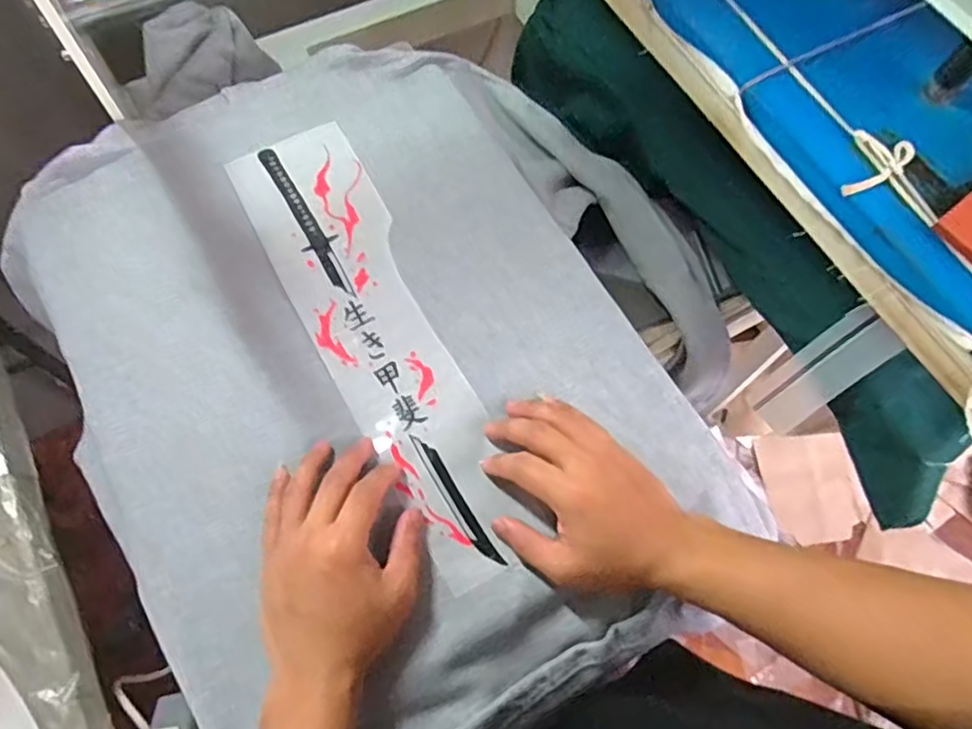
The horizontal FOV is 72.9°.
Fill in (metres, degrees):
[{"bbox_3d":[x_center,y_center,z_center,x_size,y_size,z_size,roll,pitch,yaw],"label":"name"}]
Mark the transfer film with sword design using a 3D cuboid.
[{"bbox_3d":[-0.085,-0.029,0.530,0.104,0.005,0.415,-26,70,-12],"label":"transfer film with sword design"}]

